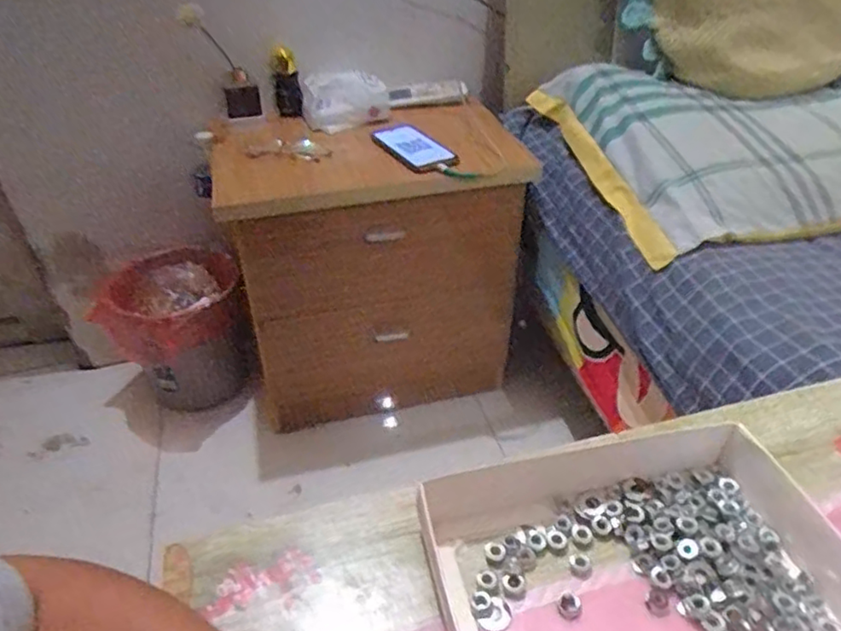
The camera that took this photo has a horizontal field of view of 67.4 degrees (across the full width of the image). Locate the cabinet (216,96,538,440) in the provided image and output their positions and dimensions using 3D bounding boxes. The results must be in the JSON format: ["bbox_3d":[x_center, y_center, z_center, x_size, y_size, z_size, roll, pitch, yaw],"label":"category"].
[{"bbox_3d":[-0.076,-0.108,1.057,0.449,0.363,0.365,-8,38,-8],"label":"cabinet"}]

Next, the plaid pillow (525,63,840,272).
[{"bbox_3d":[0.576,-0.278,0.950,0.710,0.122,0.401,-10,38,-10],"label":"plaid pillow"}]

